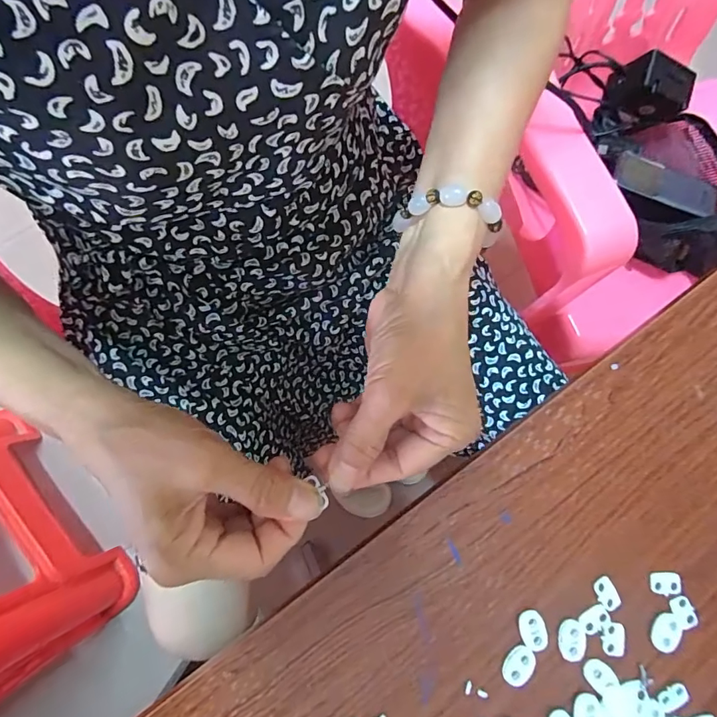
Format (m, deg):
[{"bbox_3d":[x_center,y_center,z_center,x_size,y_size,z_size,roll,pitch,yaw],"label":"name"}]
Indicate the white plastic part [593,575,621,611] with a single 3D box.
[{"bbox_3d":[0.157,0.149,0.284,0.012,0.004,0.020,-19,80,-4],"label":"white plastic part"}]

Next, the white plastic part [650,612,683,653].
[{"bbox_3d":[0.193,0.172,0.281,0.016,0.006,0.022,39,82,6],"label":"white plastic part"}]

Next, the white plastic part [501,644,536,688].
[{"bbox_3d":[0.097,0.187,0.273,0.015,0.007,0.023,32,81,5],"label":"white plastic part"}]

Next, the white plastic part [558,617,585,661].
[{"bbox_3d":[0.132,0.173,0.277,0.017,0.004,0.023,7,80,1],"label":"white plastic part"}]

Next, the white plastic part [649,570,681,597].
[{"bbox_3d":[0.197,0.144,0.288,0.019,0.004,0.014,1,80,0],"label":"white plastic part"}]

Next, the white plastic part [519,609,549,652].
[{"bbox_3d":[0.107,0.168,0.277,0.015,0.004,0.022,-16,80,-3],"label":"white plastic part"}]

